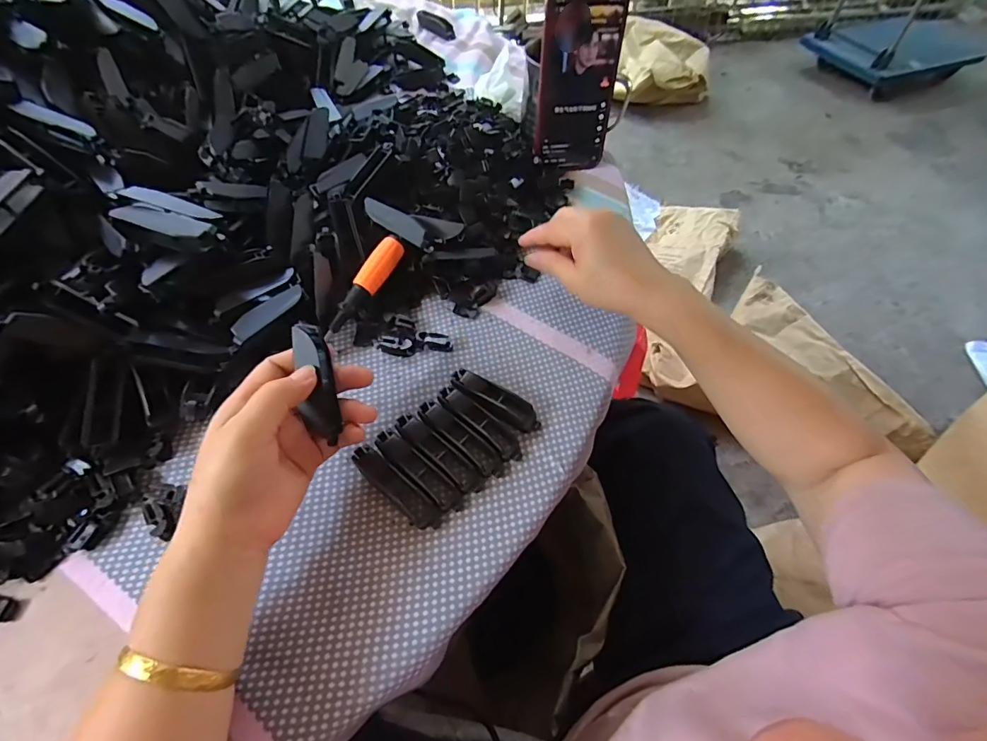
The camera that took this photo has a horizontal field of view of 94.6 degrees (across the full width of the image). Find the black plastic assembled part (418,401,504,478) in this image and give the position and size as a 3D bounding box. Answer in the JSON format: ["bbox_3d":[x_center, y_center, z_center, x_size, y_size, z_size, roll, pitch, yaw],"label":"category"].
[{"bbox_3d":[-0.024,0.049,0.330,0.075,0.019,0.017,38,65,19],"label":"black plastic assembled part"}]

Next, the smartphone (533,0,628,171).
[{"bbox_3d":[0.083,-0.282,0.453,0.079,0.157,0.019,-6,46,-6],"label":"smartphone"}]

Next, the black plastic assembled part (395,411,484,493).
[{"bbox_3d":[-0.039,0.058,0.323,0.076,0.020,0.020,42,66,6],"label":"black plastic assembled part"}]

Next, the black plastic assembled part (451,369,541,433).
[{"bbox_3d":[0.001,0.023,0.345,0.075,0.014,0.021,27,62,13],"label":"black plastic assembled part"}]

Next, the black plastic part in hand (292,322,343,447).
[{"bbox_3d":[-0.109,0.007,0.279,0.018,0.017,0.071,-11,98,-9],"label":"black plastic part in hand"}]

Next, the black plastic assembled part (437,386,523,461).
[{"bbox_3d":[-0.008,0.037,0.335,0.074,0.018,0.024,40,65,4],"label":"black plastic assembled part"}]

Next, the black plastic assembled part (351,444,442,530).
[{"bbox_3d":[-0.067,0.080,0.313,0.075,0.013,0.017,37,65,18],"label":"black plastic assembled part"}]

